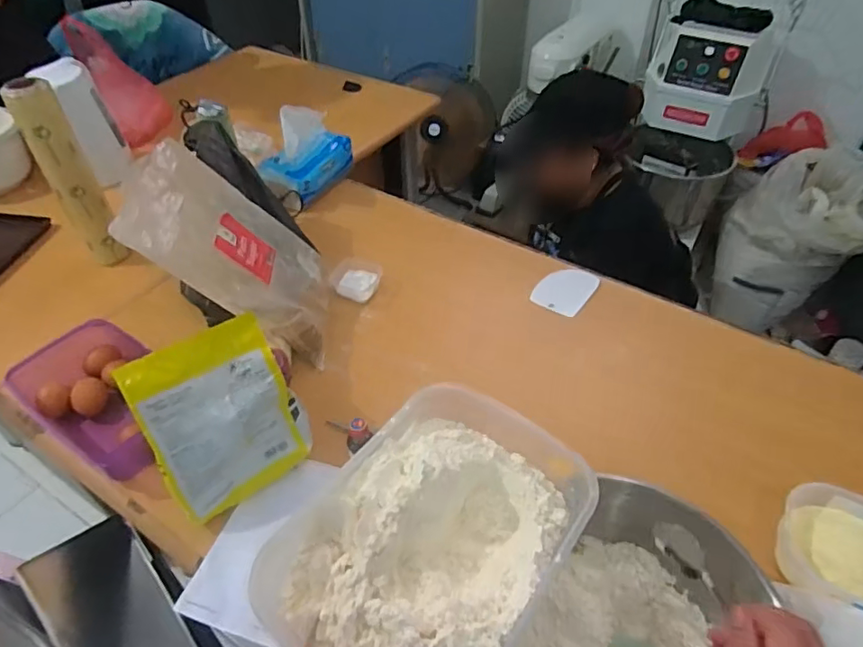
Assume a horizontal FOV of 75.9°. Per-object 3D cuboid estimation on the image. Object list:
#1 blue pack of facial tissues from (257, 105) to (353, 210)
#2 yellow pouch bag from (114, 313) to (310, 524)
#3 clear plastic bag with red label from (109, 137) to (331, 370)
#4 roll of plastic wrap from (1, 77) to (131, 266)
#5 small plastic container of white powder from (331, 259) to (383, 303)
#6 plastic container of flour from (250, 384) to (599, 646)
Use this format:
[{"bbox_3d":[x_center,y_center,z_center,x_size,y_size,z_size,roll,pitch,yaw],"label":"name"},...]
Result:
[{"bbox_3d":[-0.252,-0.350,1.102,0.096,0.152,0.191,21,49,19],"label":"blue pack of facial tissues"},{"bbox_3d":[-0.236,0.113,0.634,0.150,0.206,0.034,-28,27,-29],"label":"yellow pouch bag"},{"bbox_3d":[-0.265,-0.103,0.786,0.048,0.326,0.208,-20,48,29],"label":"clear plastic bag with red label"},{"bbox_3d":[-0.574,-0.226,0.888,0.065,0.296,0.055,-30,53,-27],"label":"roll of plastic wrap"},{"bbox_3d":[-0.130,-0.075,0.947,0.083,0.038,0.073,10,46,10],"label":"small plastic container of white powder"},{"bbox_3d":[0.004,0.163,0.427,0.181,0.064,0.236,27,51,24],"label":"plastic container of flour"}]

